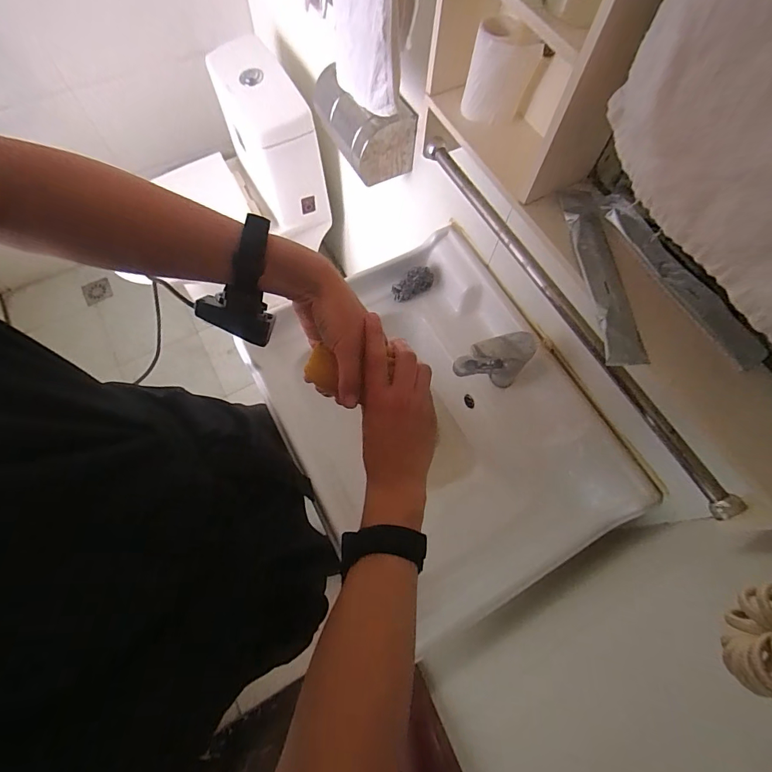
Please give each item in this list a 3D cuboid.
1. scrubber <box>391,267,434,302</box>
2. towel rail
[{"bbox_3d":[0.051,-0.199,0.814,0.085,0.049,0.047,-20,70,-10],"label":"scrubber"},{"bbox_3d":[0.214,-0.114,0.523,0.022,0.029,0.593,-26,72,-12],"label":"towel rail"}]

